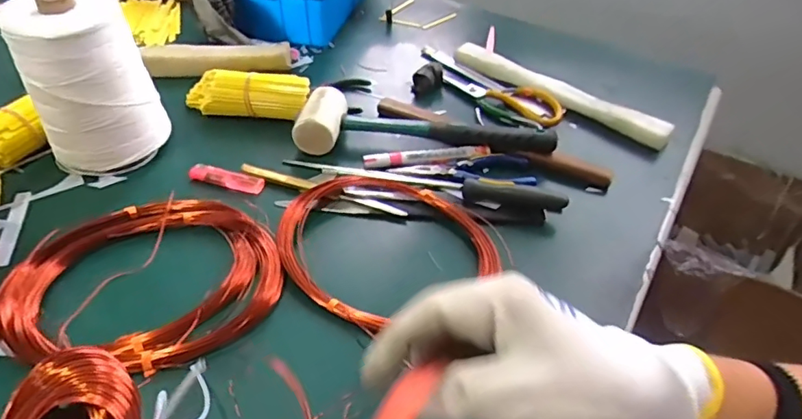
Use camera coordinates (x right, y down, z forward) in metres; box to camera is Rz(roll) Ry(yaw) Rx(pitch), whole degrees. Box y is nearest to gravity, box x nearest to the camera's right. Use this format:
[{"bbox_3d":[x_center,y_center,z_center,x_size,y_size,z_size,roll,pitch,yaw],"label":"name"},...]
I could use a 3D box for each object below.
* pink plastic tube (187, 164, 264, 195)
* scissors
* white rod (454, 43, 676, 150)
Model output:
[{"bbox_3d":[-0.183,-0.032,0.558,0.079,0.012,0.021,13,44,10],"label":"pink plastic tube"},{"bbox_3d":[0.109,-0.167,0.697,0.076,0.019,0.242,-29,53,-28],"label":"scissors"},{"bbox_3d":[0.199,-0.158,0.691,0.300,0.024,0.032,30,50,25],"label":"white rod"}]

